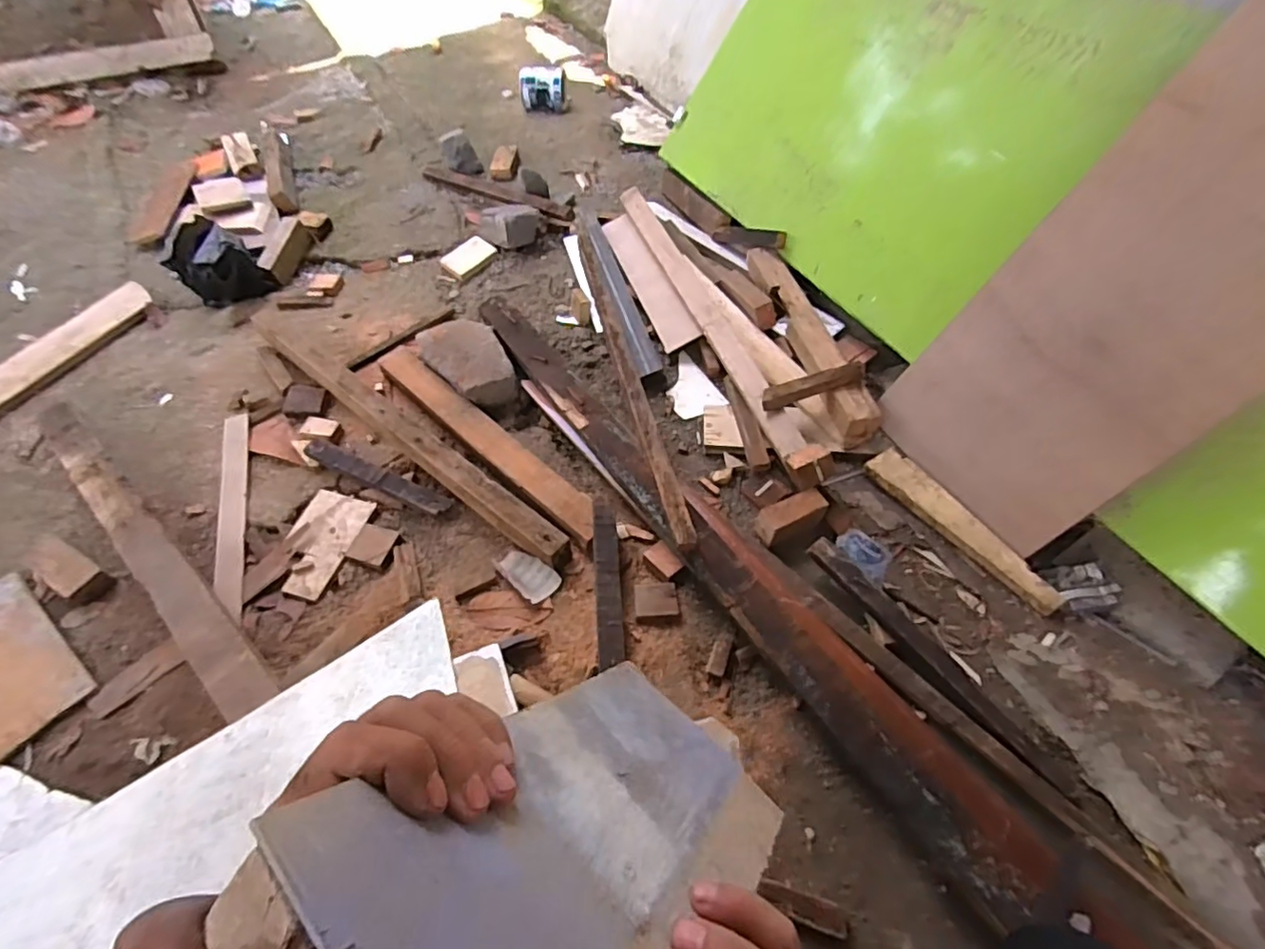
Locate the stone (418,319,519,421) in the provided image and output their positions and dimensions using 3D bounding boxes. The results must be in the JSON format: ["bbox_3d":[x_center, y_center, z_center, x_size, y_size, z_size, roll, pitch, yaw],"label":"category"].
[{"bbox_3d":[-0.298,-0.191,1.121,0.131,0.085,0.218,-24,56,-17],"label":"stone"}]

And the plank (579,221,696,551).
[{"bbox_3d":[-0.024,-0.226,1.089,0.031,0.029,0.846,-11,53,-7],"label":"plank"}]

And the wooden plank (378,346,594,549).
[{"bbox_3d":[-0.253,-0.063,1.037,0.555,0.042,0.065,38,61,26],"label":"wooden plank"}]

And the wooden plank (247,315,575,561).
[{"bbox_3d":[-0.409,-0.090,1.038,0.811,0.069,0.061,34,60,24],"label":"wooden plank"}]

